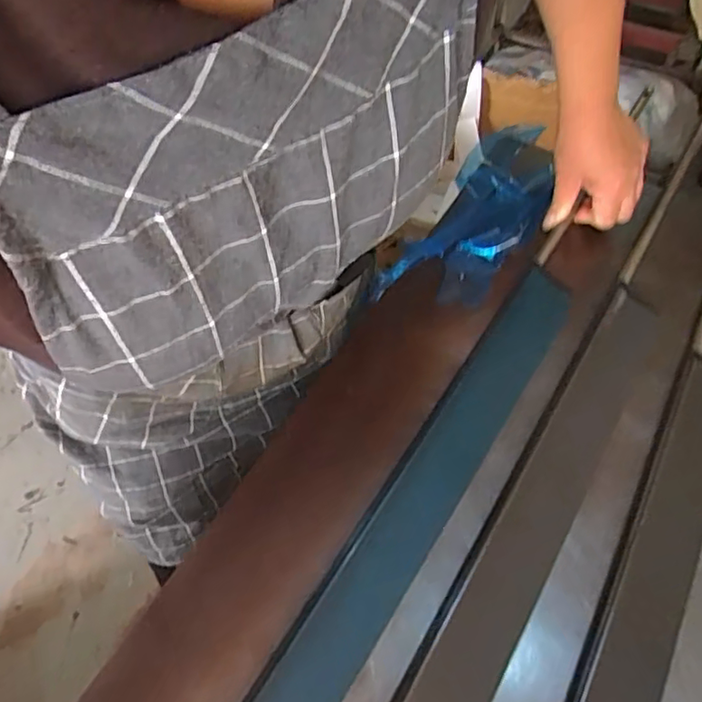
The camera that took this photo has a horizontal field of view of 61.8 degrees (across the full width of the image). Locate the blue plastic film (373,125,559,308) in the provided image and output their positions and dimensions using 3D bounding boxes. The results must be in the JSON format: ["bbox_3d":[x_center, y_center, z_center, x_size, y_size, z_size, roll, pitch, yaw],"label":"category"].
[{"bbox_3d":[0.143,-0.151,0.613,0.101,0.027,0.315,25,57,16],"label":"blue plastic film"}]

